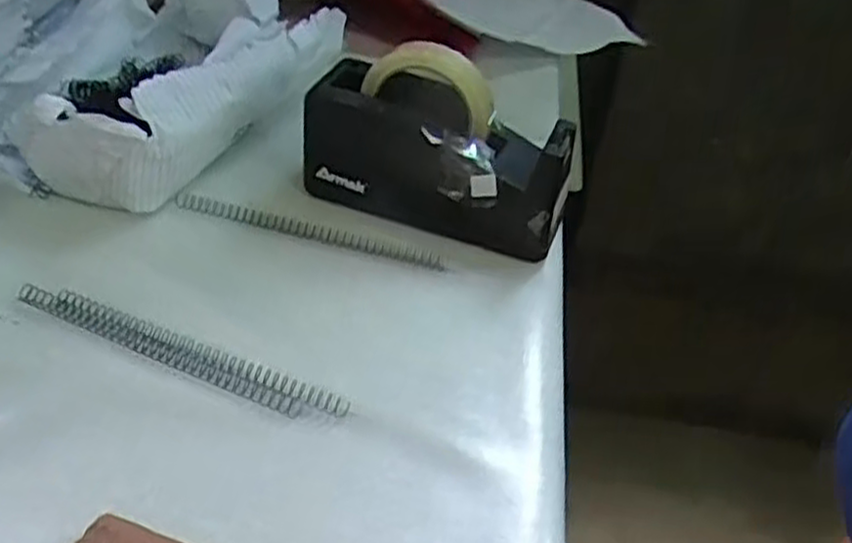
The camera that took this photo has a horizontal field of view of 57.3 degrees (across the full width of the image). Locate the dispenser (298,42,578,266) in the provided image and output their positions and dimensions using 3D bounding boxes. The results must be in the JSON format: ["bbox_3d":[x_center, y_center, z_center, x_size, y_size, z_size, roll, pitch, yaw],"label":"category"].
[{"bbox_3d":[0.012,-0.097,0.592,0.203,0.123,0.072,18,41,14],"label":"dispenser"}]

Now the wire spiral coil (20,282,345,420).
[{"bbox_3d":[-0.158,0.050,0.492,0.231,0.012,0.023,18,41,14],"label":"wire spiral coil"}]

